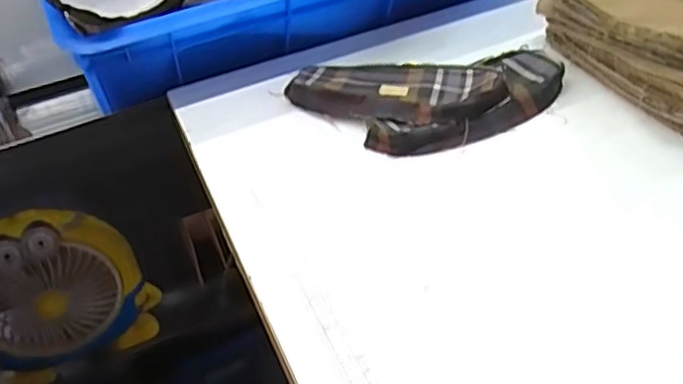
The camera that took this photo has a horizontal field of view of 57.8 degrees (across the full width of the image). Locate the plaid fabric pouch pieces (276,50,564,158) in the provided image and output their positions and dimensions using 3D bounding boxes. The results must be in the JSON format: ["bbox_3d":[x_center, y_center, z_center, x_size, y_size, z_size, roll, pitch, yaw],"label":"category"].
[{"bbox_3d":[0.072,-0.079,0.533,0.231,0.024,0.115,-4,43,4],"label":"plaid fabric pouch pieces"}]

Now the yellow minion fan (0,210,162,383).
[{"bbox_3d":[-0.405,0.150,0.868,0.248,0.247,0.071,-27,46,-20],"label":"yellow minion fan"}]

